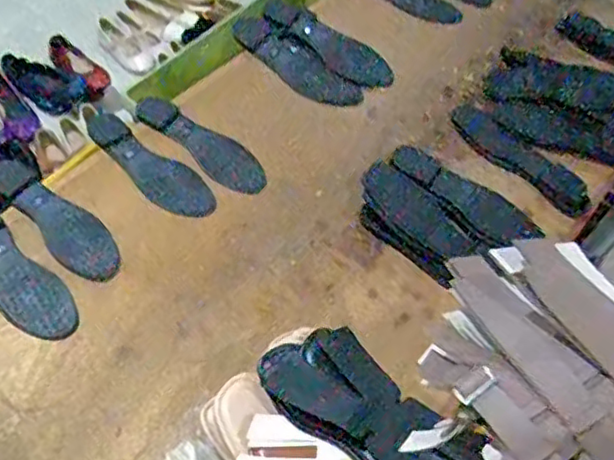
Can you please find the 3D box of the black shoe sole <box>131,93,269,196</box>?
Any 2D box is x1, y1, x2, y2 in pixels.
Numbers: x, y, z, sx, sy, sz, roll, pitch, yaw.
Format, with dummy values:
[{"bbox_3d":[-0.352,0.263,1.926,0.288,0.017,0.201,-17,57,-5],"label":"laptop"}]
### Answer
[{"bbox_3d":[-0.171,-0.139,1.031,0.252,0.036,0.073,34,57,18],"label":"black shoe sole"}]

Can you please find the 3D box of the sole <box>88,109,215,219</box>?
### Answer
[{"bbox_3d":[-0.238,-0.097,0.980,0.231,0.050,0.070,32,57,17],"label":"sole"}]

